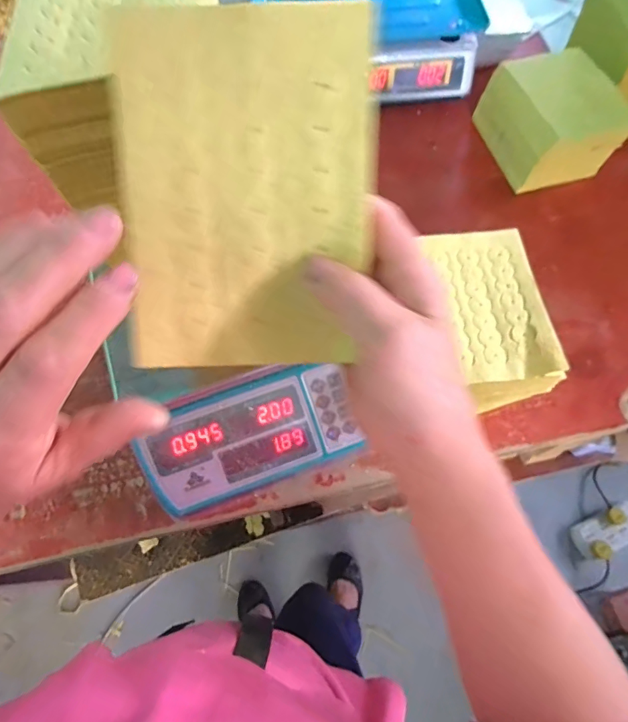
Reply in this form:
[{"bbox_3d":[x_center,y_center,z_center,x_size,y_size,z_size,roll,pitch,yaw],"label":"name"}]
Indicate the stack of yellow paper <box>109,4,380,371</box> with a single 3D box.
[{"bbox_3d":[-0.031,-0.076,0.213,0.117,0.011,0.159,0,105,0],"label":"stack of yellow paper"}]

